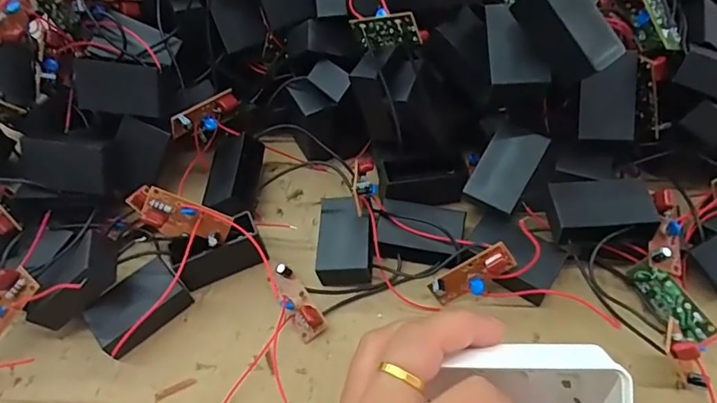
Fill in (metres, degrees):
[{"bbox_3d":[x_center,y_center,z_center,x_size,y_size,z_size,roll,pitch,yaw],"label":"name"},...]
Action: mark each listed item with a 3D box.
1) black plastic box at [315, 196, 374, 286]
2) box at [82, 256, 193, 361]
[{"bbox_3d":[-0.007,0.022,0.287,0.029,0.020,0.051,-1,54,5],"label":"black plastic box"},{"bbox_3d":[-0.117,0.057,0.274,0.028,0.019,0.047,36,65,27],"label":"box"}]

